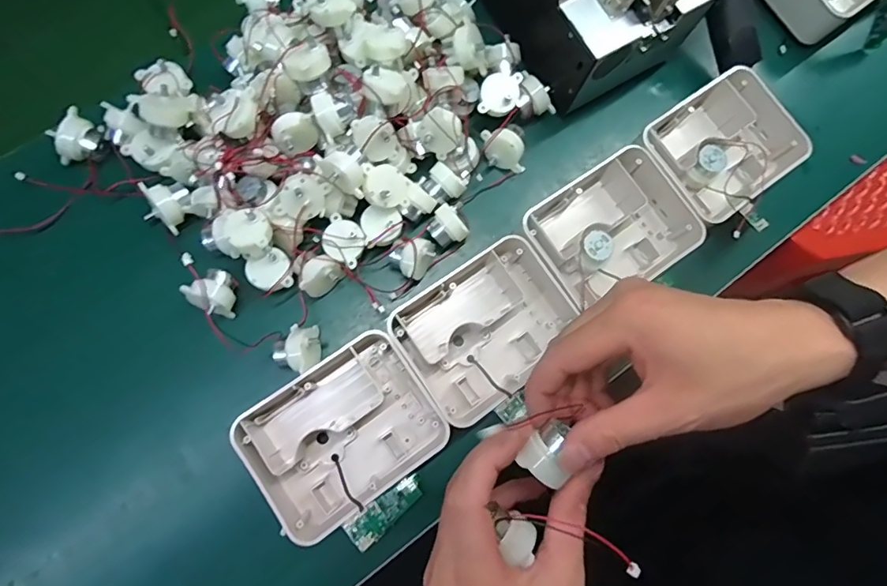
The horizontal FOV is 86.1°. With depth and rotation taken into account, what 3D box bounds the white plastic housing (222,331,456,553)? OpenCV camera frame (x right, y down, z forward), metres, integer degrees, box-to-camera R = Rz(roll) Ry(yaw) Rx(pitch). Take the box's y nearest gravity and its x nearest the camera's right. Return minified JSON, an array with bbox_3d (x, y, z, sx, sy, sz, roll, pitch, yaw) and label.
[{"bbox_3d":[-0.072,0.099,0.344,0.127,0.043,0.101,-34,76,-9],"label":"white plastic housing"}]

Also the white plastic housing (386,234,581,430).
[{"bbox_3d":[0.031,0.028,0.366,0.129,0.040,0.102,-38,77,-10],"label":"white plastic housing"}]

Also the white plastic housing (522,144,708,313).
[{"bbox_3d":[0.135,-0.051,0.385,0.127,0.040,0.097,-33,76,-9],"label":"white plastic housing"}]

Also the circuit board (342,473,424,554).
[{"bbox_3d":[-0.039,0.151,0.333,0.064,0.005,0.021,-26,72,-44],"label":"circuit board"}]

